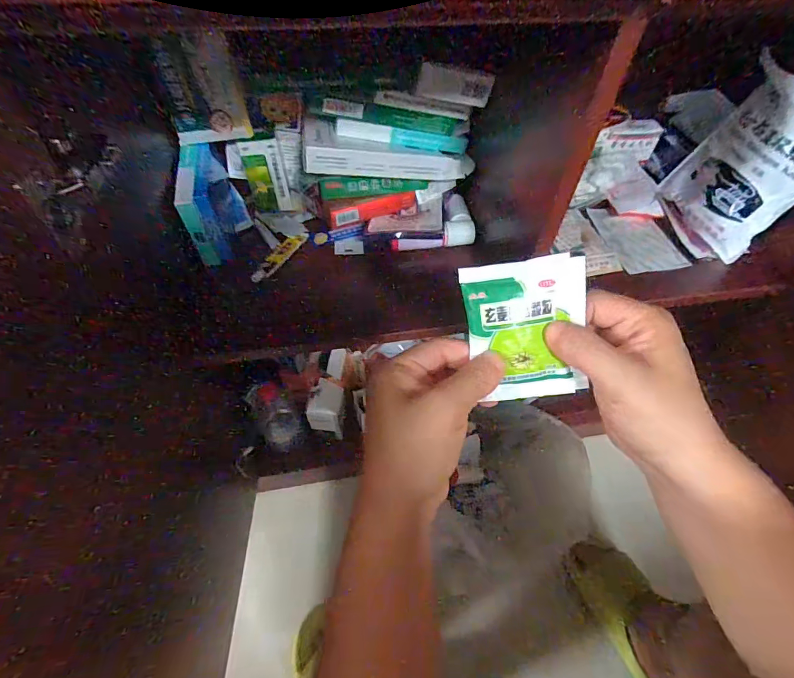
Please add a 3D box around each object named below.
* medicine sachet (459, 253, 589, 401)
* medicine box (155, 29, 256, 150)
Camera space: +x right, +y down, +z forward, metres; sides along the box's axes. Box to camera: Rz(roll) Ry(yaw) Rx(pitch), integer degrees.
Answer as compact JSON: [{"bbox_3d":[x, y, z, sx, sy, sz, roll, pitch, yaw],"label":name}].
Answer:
[{"bbox_3d":[0.075,-0.004,0.243,0.065,0.080,0.005,-8,13,6],"label":"medicine sachet"},{"bbox_3d":[-0.232,-0.297,0.505,0.087,0.112,0.021,-22,57,-14],"label":"medicine box"}]

